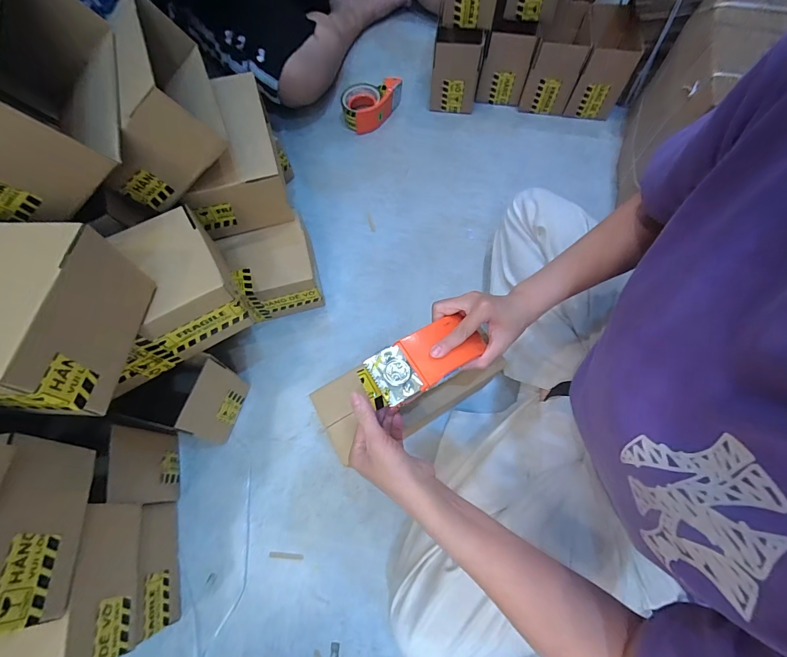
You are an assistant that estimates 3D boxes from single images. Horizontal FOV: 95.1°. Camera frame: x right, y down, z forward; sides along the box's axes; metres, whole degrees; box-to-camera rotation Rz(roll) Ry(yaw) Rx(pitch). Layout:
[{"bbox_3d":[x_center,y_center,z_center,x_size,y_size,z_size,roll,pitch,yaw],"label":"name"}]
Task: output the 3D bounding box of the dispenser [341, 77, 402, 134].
[{"bbox_3d":[-0.047,-0.523,0.842,0.144,0.068,0.102,-13,70,-3],"label":"dispenser"}]

